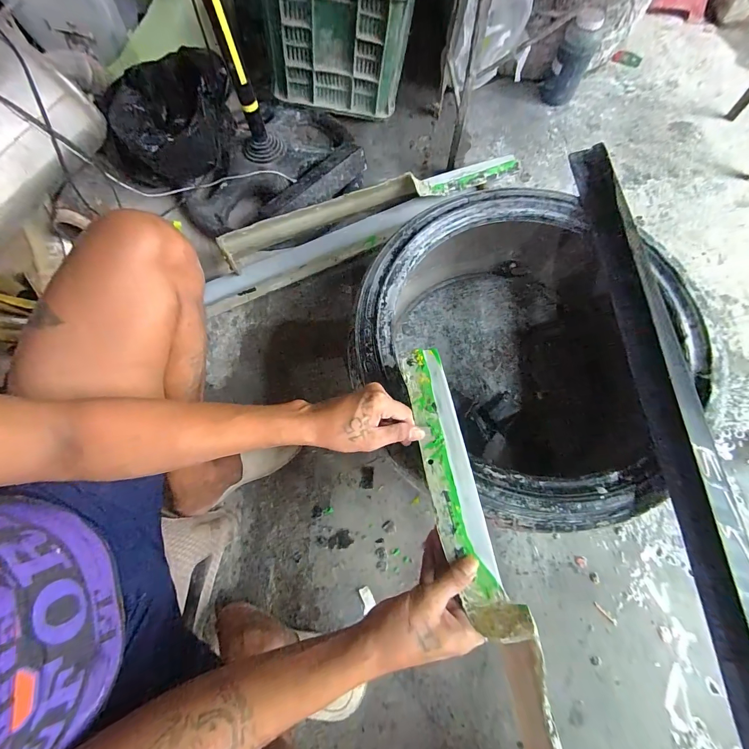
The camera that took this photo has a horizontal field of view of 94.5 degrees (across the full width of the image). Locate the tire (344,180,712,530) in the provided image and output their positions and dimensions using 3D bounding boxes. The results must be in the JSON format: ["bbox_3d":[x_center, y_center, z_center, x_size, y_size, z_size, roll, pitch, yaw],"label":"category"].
[{"bbox_3d":[0.255,-0.037,0.655,0.539,0.236,0.564,0,72,0],"label":"tire"}]

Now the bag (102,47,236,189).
[{"bbox_3d":[-0.499,-0.639,0.854,0.319,0.163,0.259,-5,72,0],"label":"bag"}]

